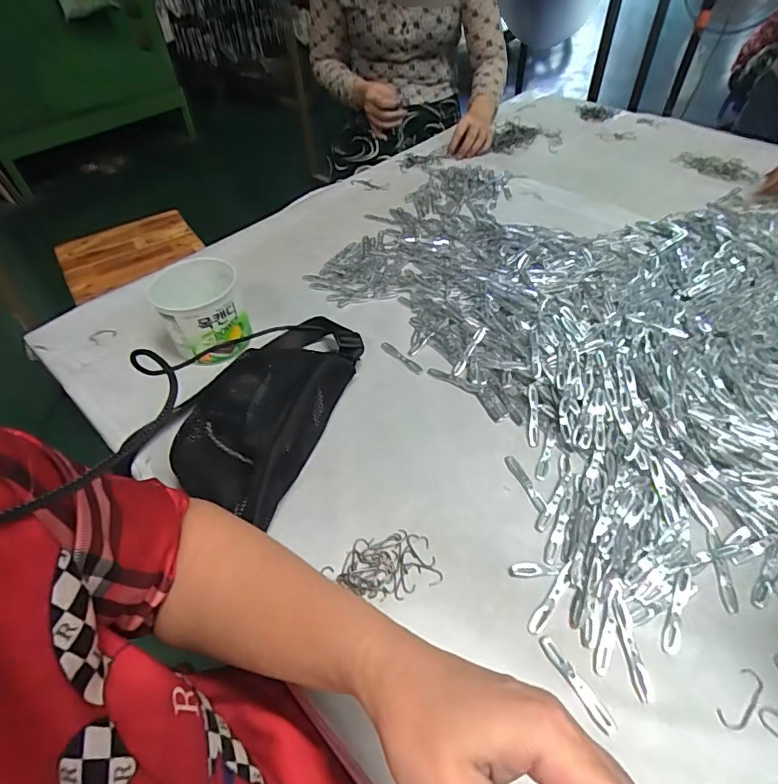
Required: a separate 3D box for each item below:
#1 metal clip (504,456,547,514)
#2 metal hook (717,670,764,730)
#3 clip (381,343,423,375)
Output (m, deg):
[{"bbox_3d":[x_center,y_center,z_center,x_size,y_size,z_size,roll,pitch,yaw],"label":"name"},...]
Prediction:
[{"bbox_3d":[0.130,0.086,0.464,0.013,0.004,0.064,-18,49,-14],"label":"metal clip"},{"bbox_3d":[0.247,0.214,0.343,0.048,0.004,0.016,-34,54,-25],"label":"metal hook"},{"bbox_3d":[0.015,-0.041,0.588,0.013,0.004,0.065,-36,55,-27],"label":"clip"}]

